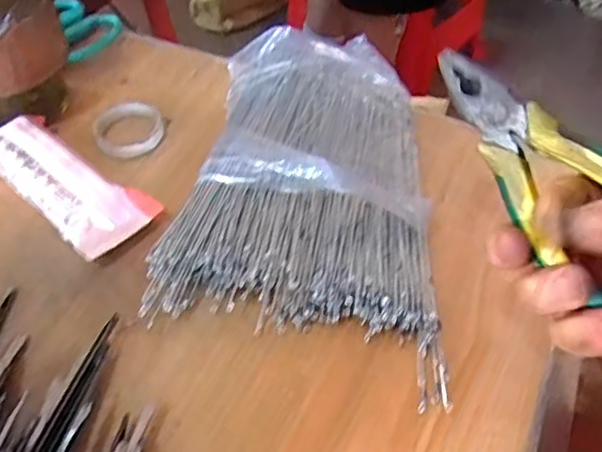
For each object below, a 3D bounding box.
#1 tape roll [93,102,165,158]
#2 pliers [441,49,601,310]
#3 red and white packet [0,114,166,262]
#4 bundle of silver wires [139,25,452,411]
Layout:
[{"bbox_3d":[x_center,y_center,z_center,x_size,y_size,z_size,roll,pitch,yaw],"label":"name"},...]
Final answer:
[{"bbox_3d":[-0.117,-0.065,0.426,0.045,0.014,0.045,-2,48,-2],"label":"tape roll"},{"bbox_3d":[0.110,-0.019,0.266,0.149,0.046,0.020,51,23,25],"label":"pliers"},{"bbox_3d":[-0.146,-0.027,0.377,0.124,0.030,0.052,31,54,24],"label":"red and white packet"},{"bbox_3d":[0.008,-0.032,0.375,0.153,0.042,0.242,7,48,5],"label":"bundle of silver wires"}]

